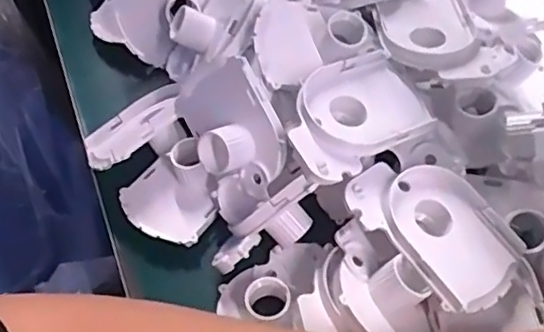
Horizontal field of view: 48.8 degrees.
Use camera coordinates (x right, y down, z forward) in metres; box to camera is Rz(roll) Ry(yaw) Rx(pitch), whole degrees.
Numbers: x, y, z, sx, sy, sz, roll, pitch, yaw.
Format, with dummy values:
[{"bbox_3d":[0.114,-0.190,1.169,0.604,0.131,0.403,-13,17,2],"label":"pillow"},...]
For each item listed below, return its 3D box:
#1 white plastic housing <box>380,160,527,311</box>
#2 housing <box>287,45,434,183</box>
[{"bbox_3d":[0.103,0.039,0.346,0.064,0.021,0.081,-31,60,-18],"label":"white plastic housing"},{"bbox_3d":[0.050,-0.031,0.369,0.091,0.026,0.064,-29,60,-18],"label":"housing"}]

